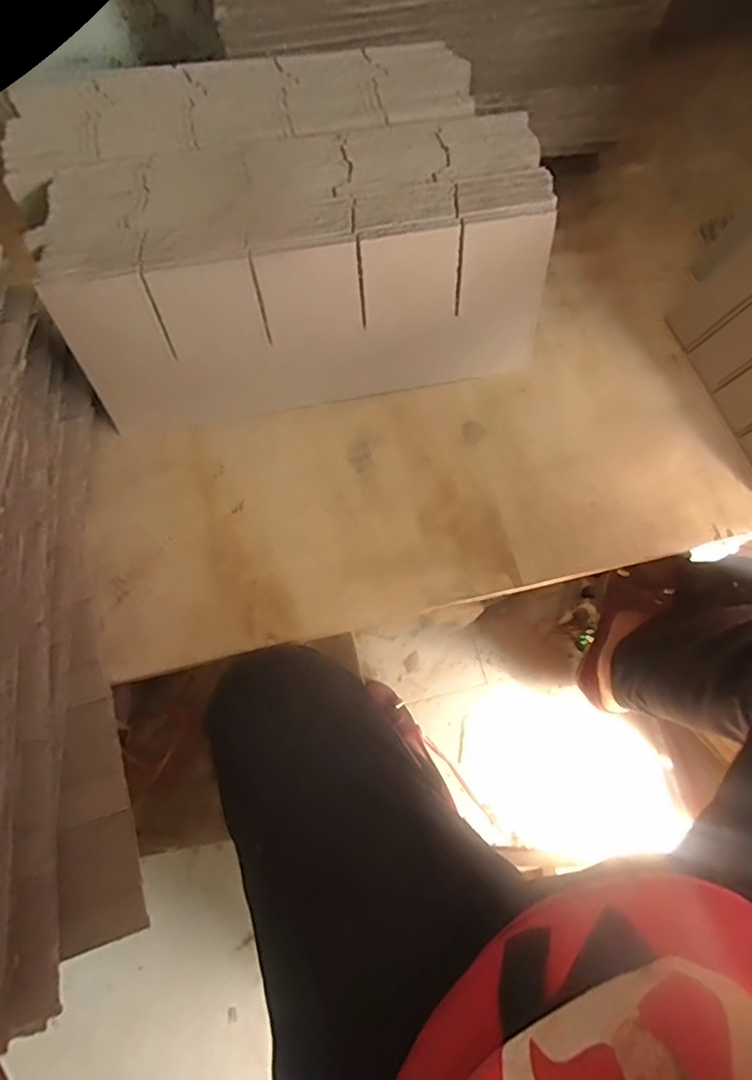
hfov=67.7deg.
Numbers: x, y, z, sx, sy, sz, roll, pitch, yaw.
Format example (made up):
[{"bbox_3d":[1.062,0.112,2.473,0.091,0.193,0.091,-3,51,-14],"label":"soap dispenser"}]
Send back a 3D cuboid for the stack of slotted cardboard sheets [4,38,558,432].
[{"bbox_3d":[-0.090,-0.328,0.604,0.469,0.164,0.317,-10,70,-2],"label":"stack of slotted cardboard sheets"}]

